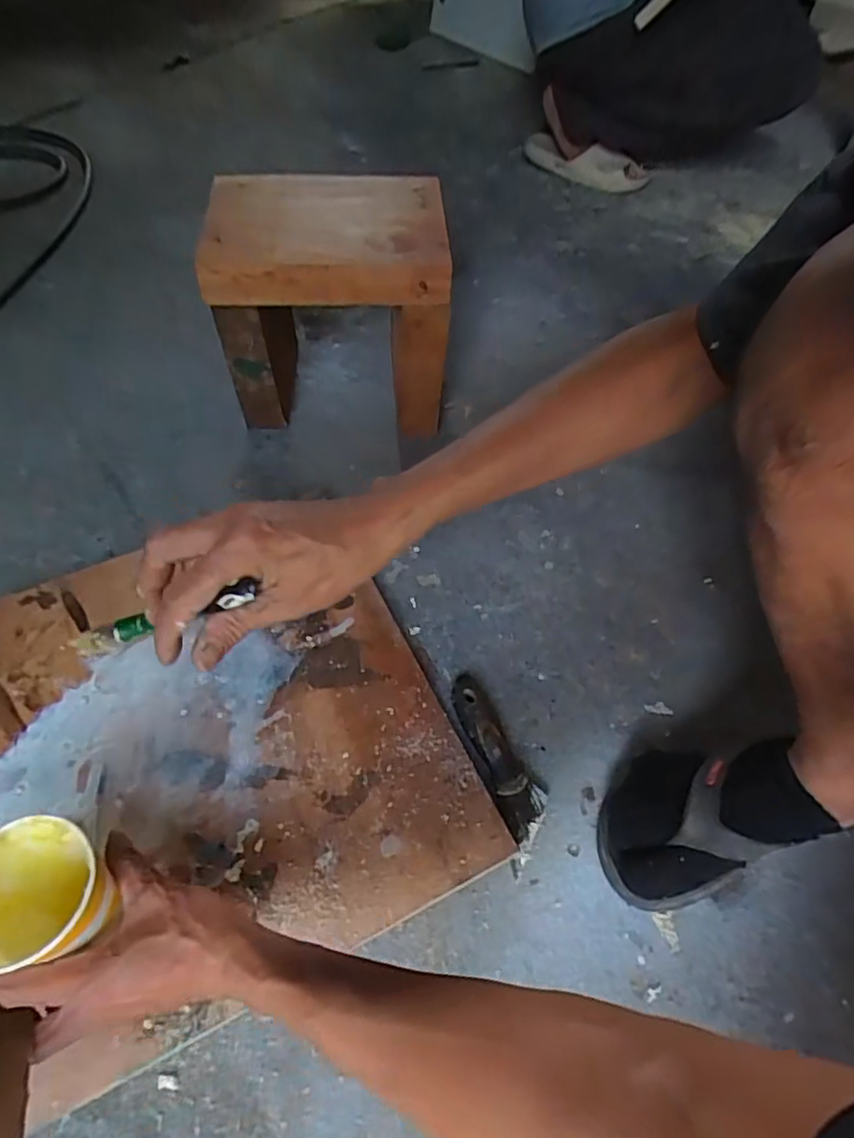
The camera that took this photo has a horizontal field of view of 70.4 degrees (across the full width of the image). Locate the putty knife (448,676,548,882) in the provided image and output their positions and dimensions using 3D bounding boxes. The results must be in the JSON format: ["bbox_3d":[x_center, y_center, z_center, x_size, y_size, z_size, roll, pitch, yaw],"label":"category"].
[{"bbox_3d":[0.068,0.171,0.542,0.048,0.028,0.169,-15,56,-12],"label":"putty knife"}]

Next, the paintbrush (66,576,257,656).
[{"bbox_3d":[-0.169,0.032,0.372,0.179,0.014,0.017,-16,47,31],"label":"paintbrush"}]

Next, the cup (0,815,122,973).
[{"bbox_3d":[-0.234,0.207,0.383,0.075,0.090,0.072,1,54,-1],"label":"cup"}]

